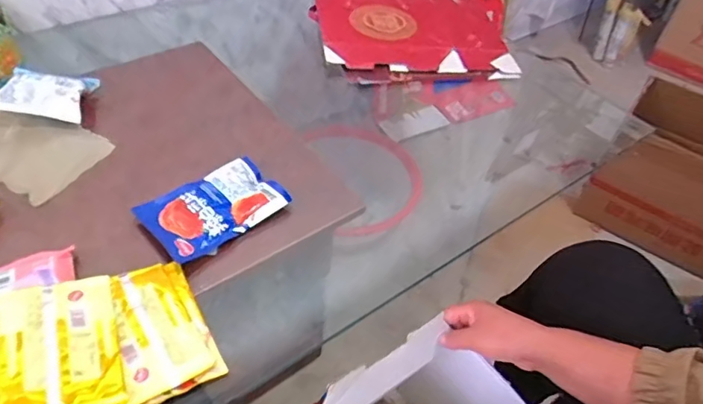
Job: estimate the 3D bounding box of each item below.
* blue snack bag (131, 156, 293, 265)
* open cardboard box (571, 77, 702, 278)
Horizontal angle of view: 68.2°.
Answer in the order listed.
[{"bbox_3d":[-0.177,0.003,0.677,0.167,0.016,0.110,-33,58,-31],"label":"blue snack bag"},{"bbox_3d":[0.815,-0.040,1.243,0.389,0.293,0.276,32,52,22],"label":"open cardboard box"}]

